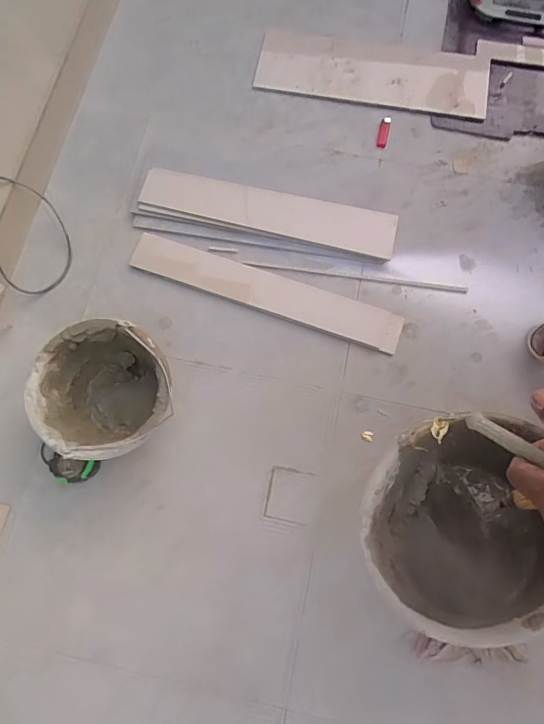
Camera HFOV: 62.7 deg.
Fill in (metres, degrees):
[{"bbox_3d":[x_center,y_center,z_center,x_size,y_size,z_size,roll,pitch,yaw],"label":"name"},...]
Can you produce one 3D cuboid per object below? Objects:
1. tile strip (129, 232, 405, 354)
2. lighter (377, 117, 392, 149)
[{"bbox_3d":[-0.013,-0.164,1.021,0.626,0.012,0.099,19,79,3],"label":"tile strip"},{"bbox_3d":[0.289,-0.594,1.152,0.024,0.010,0.090,14,76,4],"label":"lighter"}]

